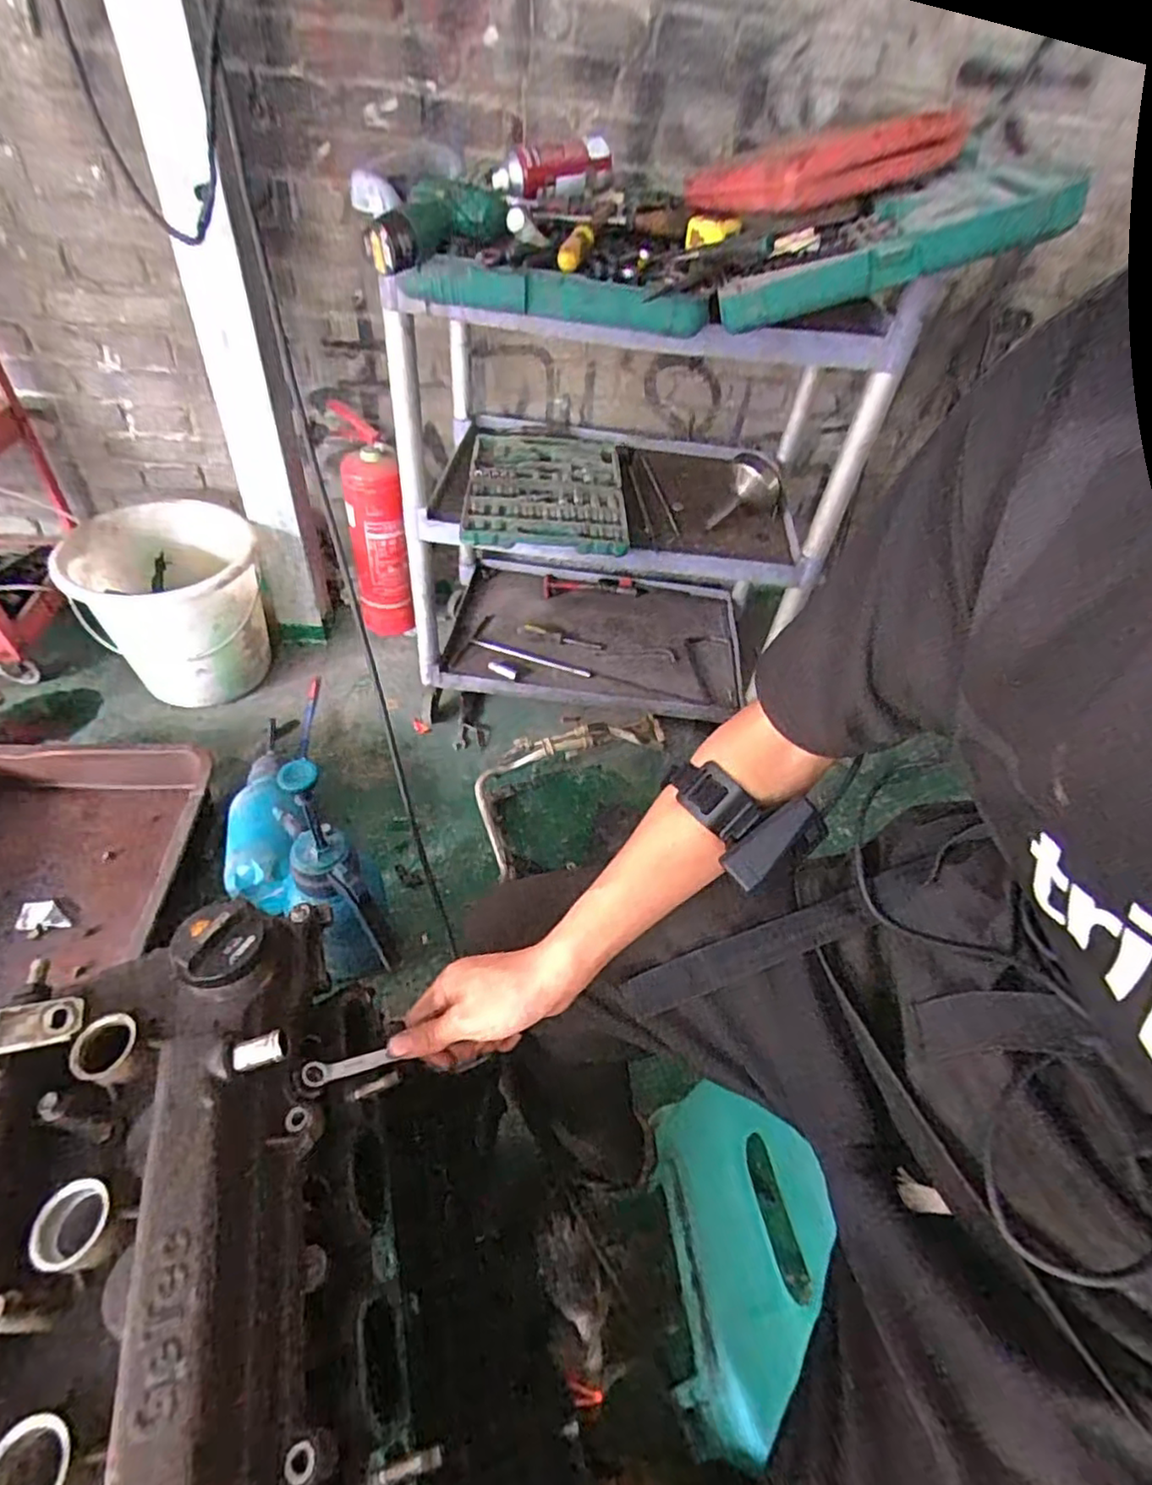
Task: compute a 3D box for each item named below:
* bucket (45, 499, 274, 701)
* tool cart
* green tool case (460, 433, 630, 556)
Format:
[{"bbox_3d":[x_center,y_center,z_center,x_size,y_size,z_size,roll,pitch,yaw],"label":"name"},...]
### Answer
[{"bbox_3d":[-0.807,-0.271,1.340,0.326,0.303,0.273,-11,48,-18],"label":"bucket"},{"bbox_3d":[0.095,-0.560,1.253,0.810,0.860,0.724,1,46,-7],"label":"tool cart"},{"bbox_3d":[-0.056,-0.490,1.229,0.280,0.034,0.460,4,46,-4],"label":"green tool case"}]

